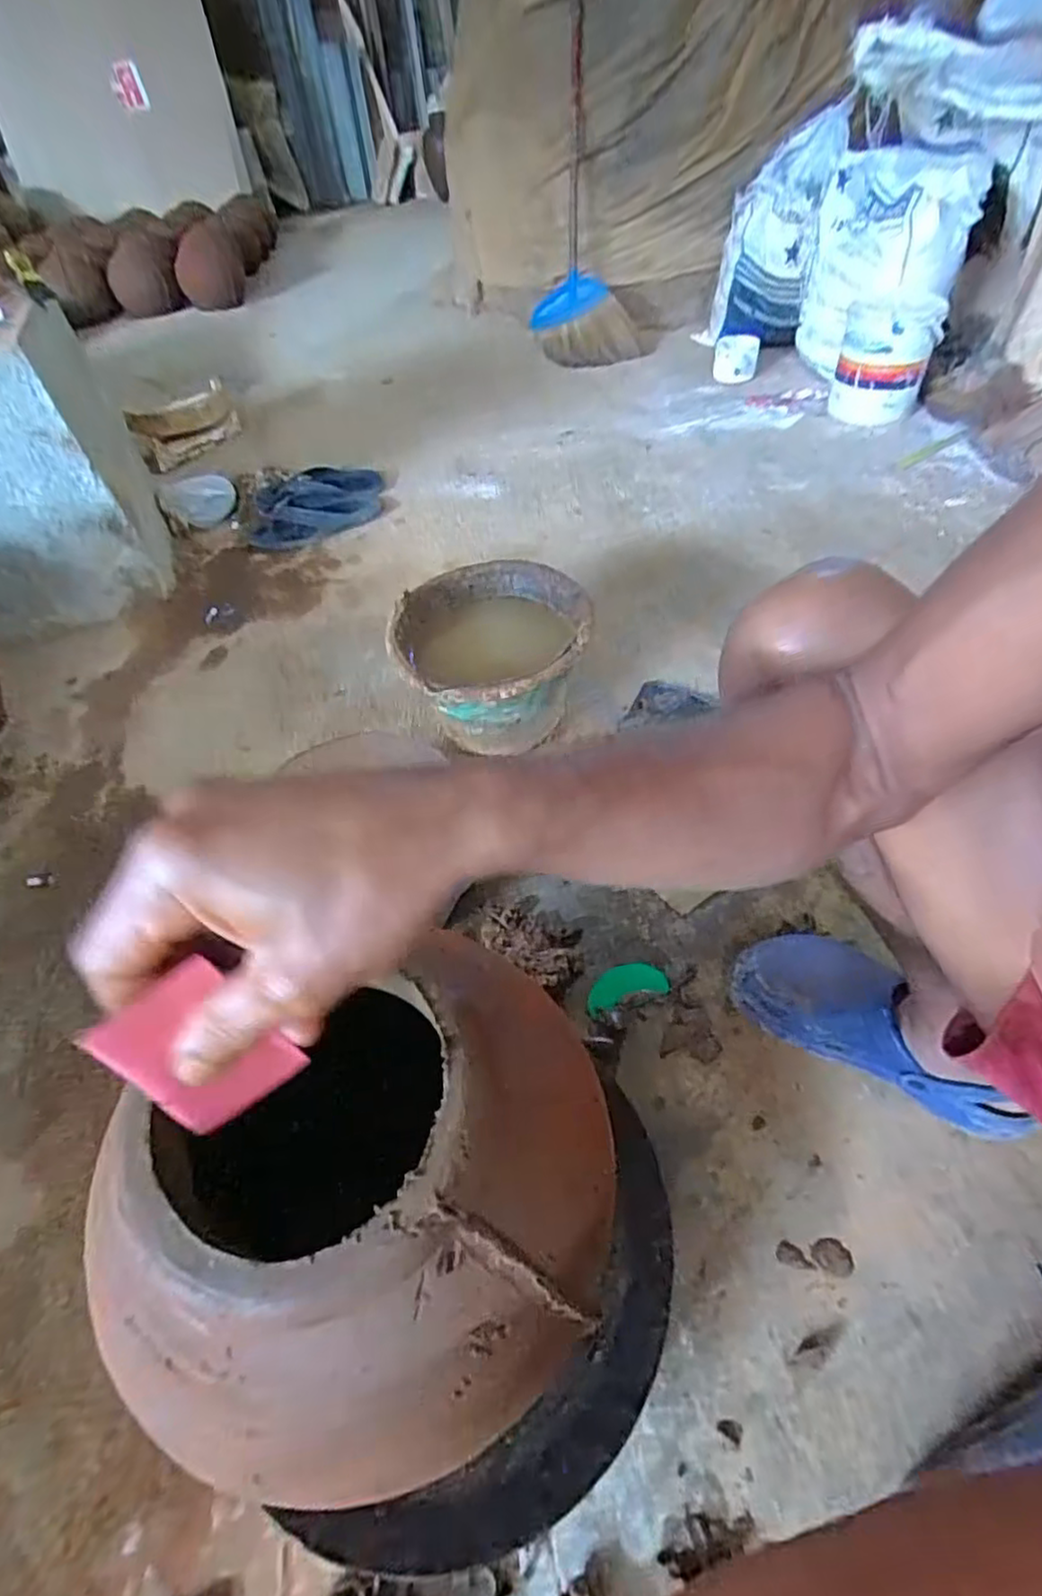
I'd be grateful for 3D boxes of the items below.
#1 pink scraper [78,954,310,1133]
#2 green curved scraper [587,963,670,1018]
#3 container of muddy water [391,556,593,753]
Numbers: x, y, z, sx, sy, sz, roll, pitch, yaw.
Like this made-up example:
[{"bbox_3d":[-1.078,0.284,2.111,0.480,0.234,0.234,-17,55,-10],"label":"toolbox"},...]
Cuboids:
[{"bbox_3d":[-0.116,0.093,0.249,0.045,0.074,0.005,-37,41,-20],"label":"pink scraper"},{"bbox_3d":[0.107,0.192,0.696,0.086,0.007,0.039,-16,66,-8],"label":"green curved scraper"},{"bbox_3d":[-0.031,-0.172,0.898,0.236,0.175,0.250,-3,51,4],"label":"container of muddy water"}]

